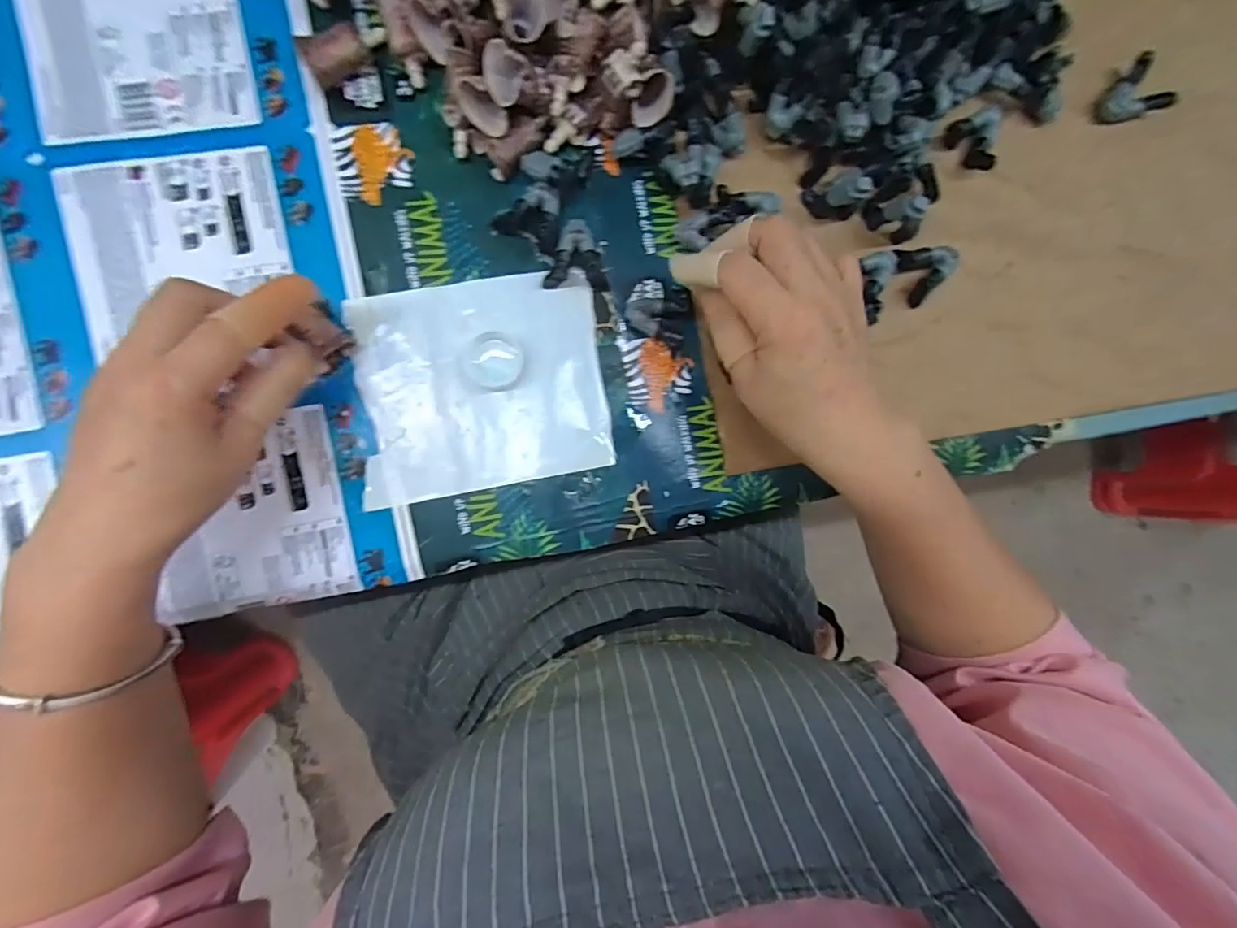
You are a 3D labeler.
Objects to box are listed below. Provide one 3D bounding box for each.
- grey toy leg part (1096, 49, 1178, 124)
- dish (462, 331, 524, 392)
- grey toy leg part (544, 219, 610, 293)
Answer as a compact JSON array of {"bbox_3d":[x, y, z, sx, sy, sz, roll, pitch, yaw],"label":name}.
[{"bbox_3d":[0.345,-0.247,0.363,0.044,0.014,0.037,-36,95,-5],"label":"grey toy leg part"},{"bbox_3d":[-0.073,-0.059,0.314,0.034,0.007,0.032,0,91,-7],"label":"dish"},{"bbox_3d":[-0.024,-0.124,0.319,0.037,0.014,0.037,0,91,-7],"label":"grey toy leg part"}]

